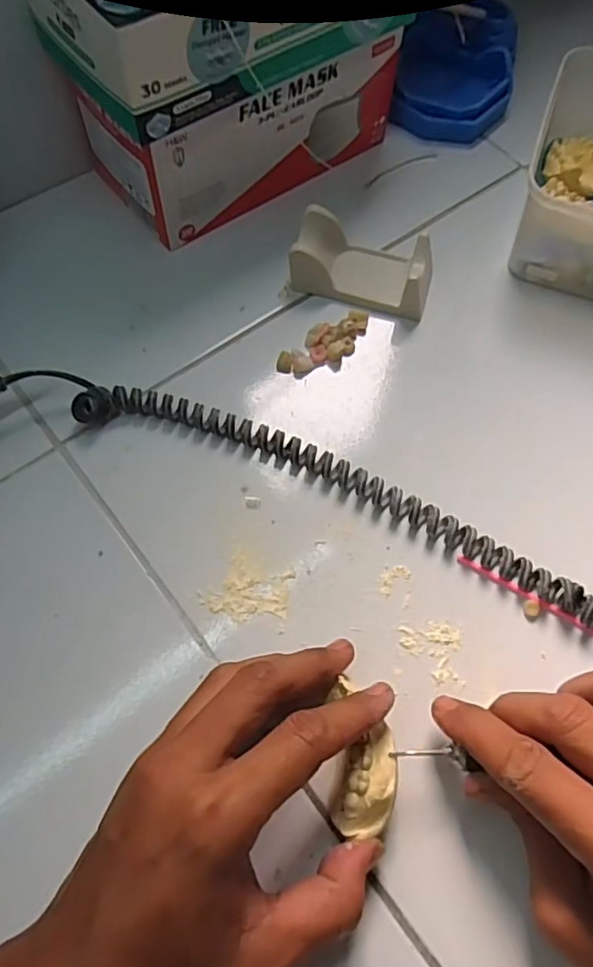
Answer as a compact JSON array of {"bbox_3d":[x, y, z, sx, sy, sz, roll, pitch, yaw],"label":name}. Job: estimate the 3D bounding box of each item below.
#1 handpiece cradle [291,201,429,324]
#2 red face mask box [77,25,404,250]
[{"bbox_3d":[0.045,-0.149,0.398,0.089,0.030,0.053,14,66,4],"label":"handpiece cradle"},{"bbox_3d":[-0.032,-0.252,0.410,0.211,0.081,0.088,-31,70,-15],"label":"red face mask box"}]

